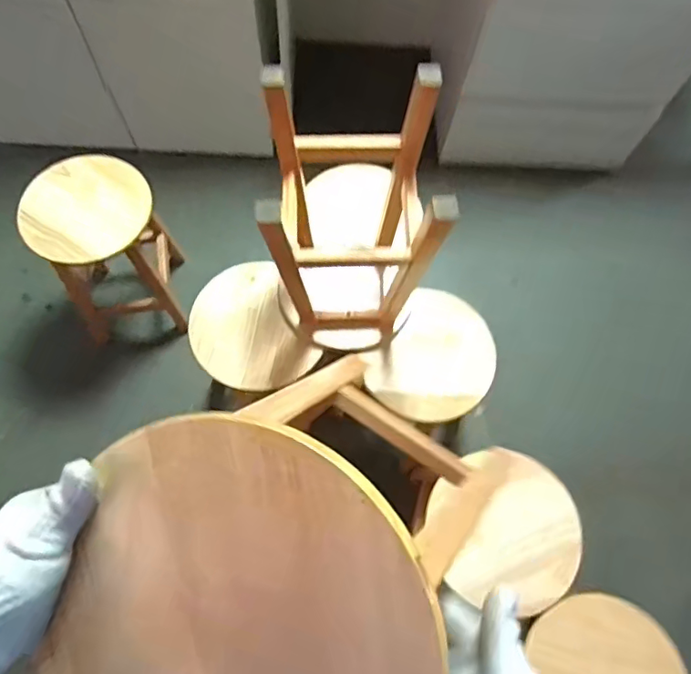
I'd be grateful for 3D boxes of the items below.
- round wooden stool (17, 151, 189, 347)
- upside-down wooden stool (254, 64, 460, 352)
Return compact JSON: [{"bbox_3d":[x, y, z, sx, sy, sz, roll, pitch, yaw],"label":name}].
[{"bbox_3d":[-0.581,-0.199,1.382,0.282,0.414,0.289,1,68,-3],"label":"round wooden stool"},{"bbox_3d":[0.006,-0.184,0.950,0.258,0.441,0.283,0,68,-3],"label":"upside-down wooden stool"}]

